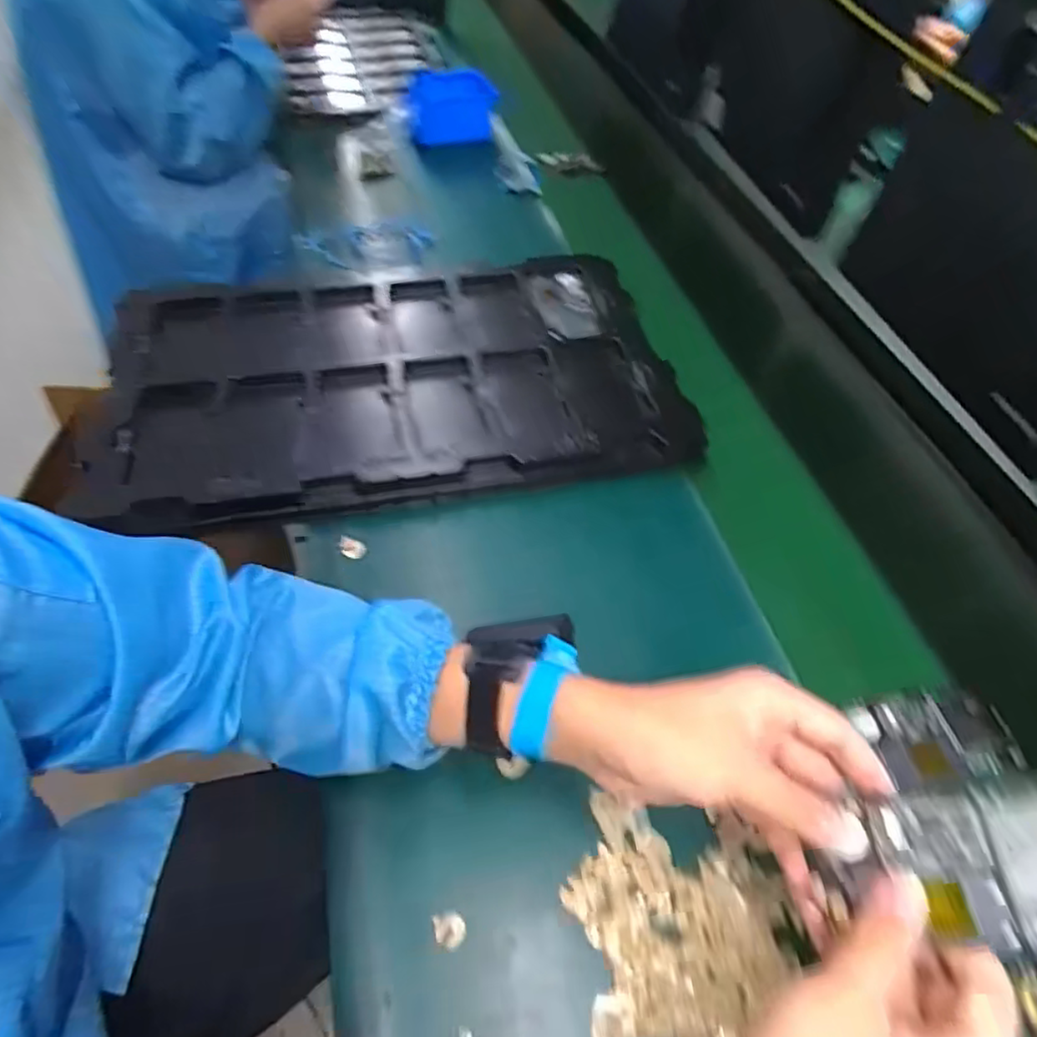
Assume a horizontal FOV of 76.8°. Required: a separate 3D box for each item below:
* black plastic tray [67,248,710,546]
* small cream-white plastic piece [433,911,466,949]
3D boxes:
[{"bbox_3d":[-0.121,-0.146,0.669,0.561,0.061,0.326,-7,51,-12],"label":"black plastic tray"},{"bbox_3d":[-0.042,0.250,0.397,0.019,0.005,0.019,3,50,-4],"label":"small cream-white plastic piece"}]

